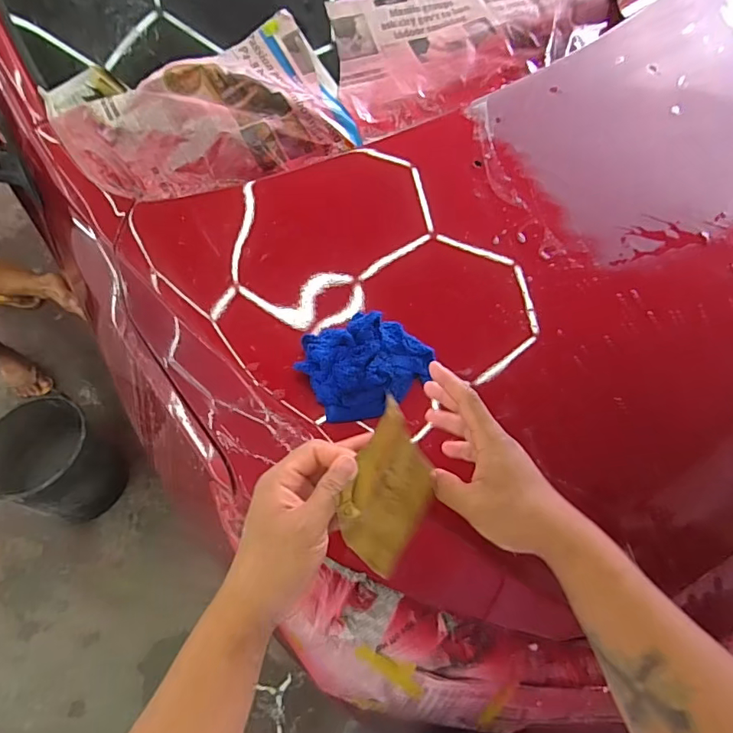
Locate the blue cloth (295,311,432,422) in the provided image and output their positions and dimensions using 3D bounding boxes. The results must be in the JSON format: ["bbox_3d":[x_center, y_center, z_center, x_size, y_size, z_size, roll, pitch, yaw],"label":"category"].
[{"bbox_3d":[0.005,0.004,0.573,0.147,0.086,0.094,-11,57,-3],"label":"blue cloth"}]

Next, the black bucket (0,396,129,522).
[{"bbox_3d":[-0.871,0.278,1.415,0.297,0.273,0.279,-2,57,3],"label":"black bucket"}]

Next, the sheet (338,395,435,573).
[{"bbox_3d":[0.021,0.111,0.433,0.014,0.147,0.117,9,56,31],"label":"sheet"}]

